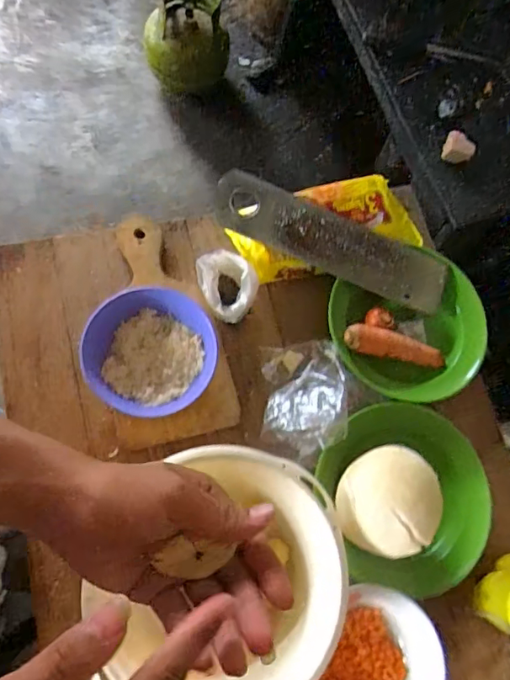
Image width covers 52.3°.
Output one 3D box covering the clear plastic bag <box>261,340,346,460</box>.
[{"bbox_3d":[0.057,0.064,0.616,0.096,0.063,0.145,4,73,-8],"label":"clear plastic bag"}]

